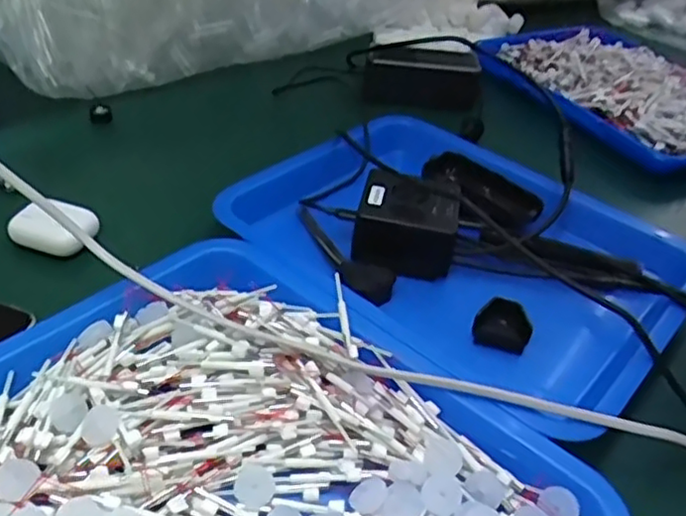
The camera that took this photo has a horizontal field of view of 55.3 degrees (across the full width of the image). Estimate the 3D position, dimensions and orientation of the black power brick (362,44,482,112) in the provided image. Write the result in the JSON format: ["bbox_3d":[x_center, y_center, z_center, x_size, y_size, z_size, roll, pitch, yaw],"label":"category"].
[{"bbox_3d":[0.087,-0.202,0.724,0.129,0.070,0.047,12,39,6],"label":"black power brick"}]

